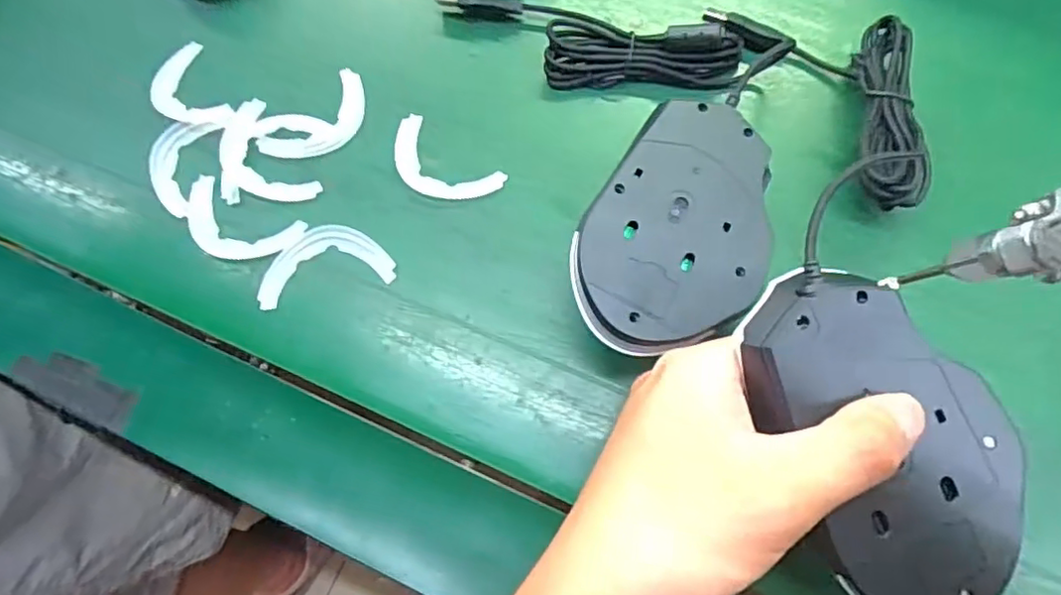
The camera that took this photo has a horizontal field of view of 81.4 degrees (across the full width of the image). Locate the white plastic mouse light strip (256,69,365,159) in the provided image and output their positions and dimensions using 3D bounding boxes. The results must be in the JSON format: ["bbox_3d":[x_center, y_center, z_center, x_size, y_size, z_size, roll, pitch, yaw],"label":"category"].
[{"bbox_3d":[-0.111,-0.094,0.331,0.035,0.004,0.065,41,80,12],"label":"white plastic mouse light strip"}]

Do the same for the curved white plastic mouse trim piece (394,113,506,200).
[{"bbox_3d":[-0.048,-0.068,0.315,0.065,0.004,0.034,39,79,11],"label":"curved white plastic mouse trim piece"}]

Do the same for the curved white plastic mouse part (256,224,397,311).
[{"bbox_3d":[-0.100,-0.019,0.299,0.065,0.004,0.038,-13,75,-1],"label":"curved white plastic mouse part"}]

